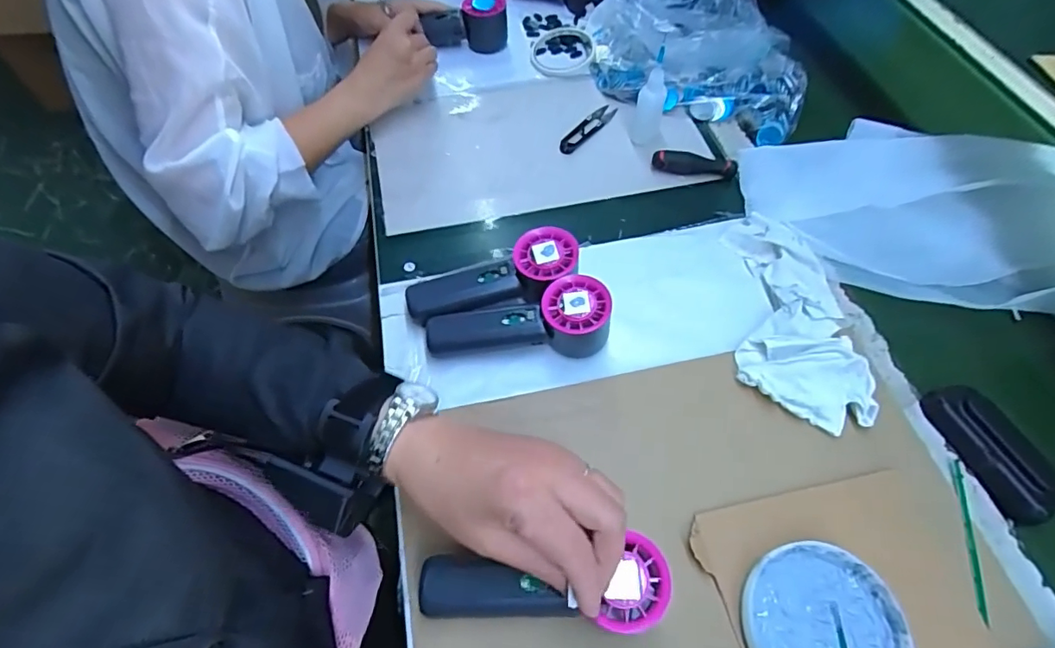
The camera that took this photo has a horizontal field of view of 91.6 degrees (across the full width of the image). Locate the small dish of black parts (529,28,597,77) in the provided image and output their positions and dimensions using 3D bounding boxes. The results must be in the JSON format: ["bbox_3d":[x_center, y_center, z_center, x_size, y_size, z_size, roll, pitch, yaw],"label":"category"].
[{"bbox_3d":[0.046,-0.368,0.690,0.081,0.018,0.098,0,59,1],"label":"small dish of black parts"}]

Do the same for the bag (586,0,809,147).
[{"bbox_3d":[0.210,-0.348,0.636,0.275,0.092,0.202,14,60,9],"label":"bag"}]

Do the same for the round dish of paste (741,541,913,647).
[{"bbox_3d":[0.195,0.199,0.337,0.098,0.018,0.097,0,59,1],"label":"round dish of paste"}]

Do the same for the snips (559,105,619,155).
[{"bbox_3d":[0.072,-0.236,0.610,0.020,0.011,0.104,32,64,19],"label":"snips"}]

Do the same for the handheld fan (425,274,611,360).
[{"bbox_3d":[-0.009,-0.002,0.440,0.155,0.049,0.058,-1,59,0],"label":"handheld fan"}]

